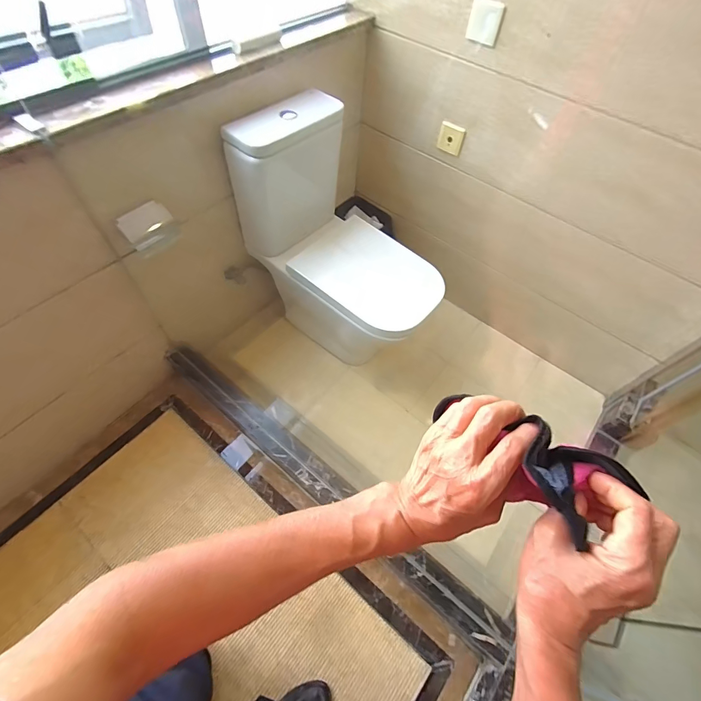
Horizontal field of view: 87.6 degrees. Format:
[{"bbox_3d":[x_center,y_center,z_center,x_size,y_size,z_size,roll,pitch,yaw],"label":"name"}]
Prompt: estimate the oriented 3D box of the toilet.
[{"bbox_3d":[-0.013,-0.296,1.256,0.649,0.822,0.350,33,61,16],"label":"toilet"}]

